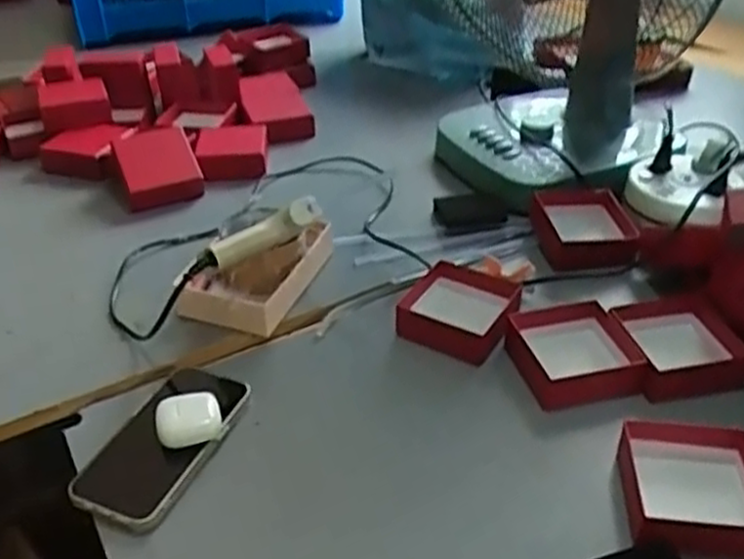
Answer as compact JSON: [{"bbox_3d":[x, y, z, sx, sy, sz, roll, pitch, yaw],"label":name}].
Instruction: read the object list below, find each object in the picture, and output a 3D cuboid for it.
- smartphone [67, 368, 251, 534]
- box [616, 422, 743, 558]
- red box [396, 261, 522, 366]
[{"bbox_3d":[-0.157,0.119,0.563,0.076,0.017,0.148,15,41,19],"label":"smartphone"},{"bbox_3d":[0.223,0.147,0.513,0.096,0.032,0.105,5,35,8],"label":"box"},{"bbox_3d":[0.083,0.027,0.688,0.095,0.030,0.104,15,38,22],"label":"red box"}]

